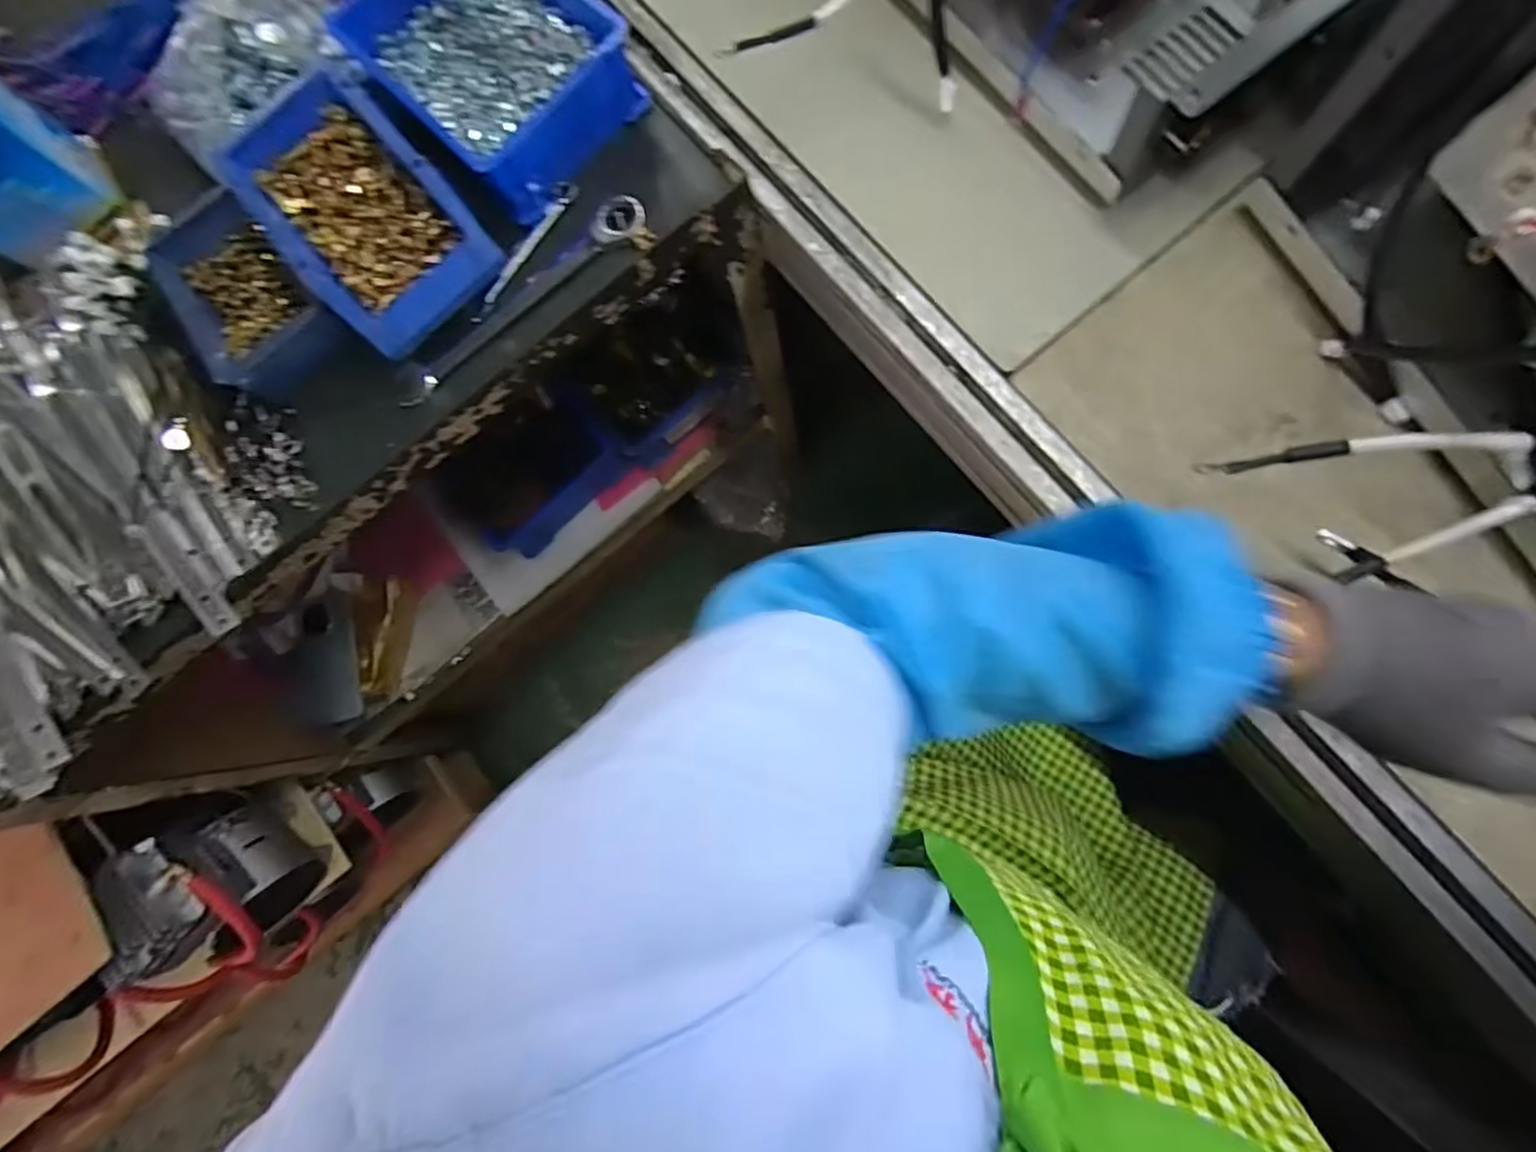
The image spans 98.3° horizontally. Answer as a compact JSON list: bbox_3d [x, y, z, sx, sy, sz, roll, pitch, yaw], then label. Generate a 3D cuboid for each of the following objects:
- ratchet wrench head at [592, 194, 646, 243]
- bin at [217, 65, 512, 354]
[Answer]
[{"bbox_3d":[-0.114,-0.269,0.501,0.040,0.012,0.032,-8,80,6],"label":"ratchet wrench head"},{"bbox_3d":[-0.297,-0.267,0.489,0.117,0.068,0.185,-41,79,0],"label":"bin"}]

